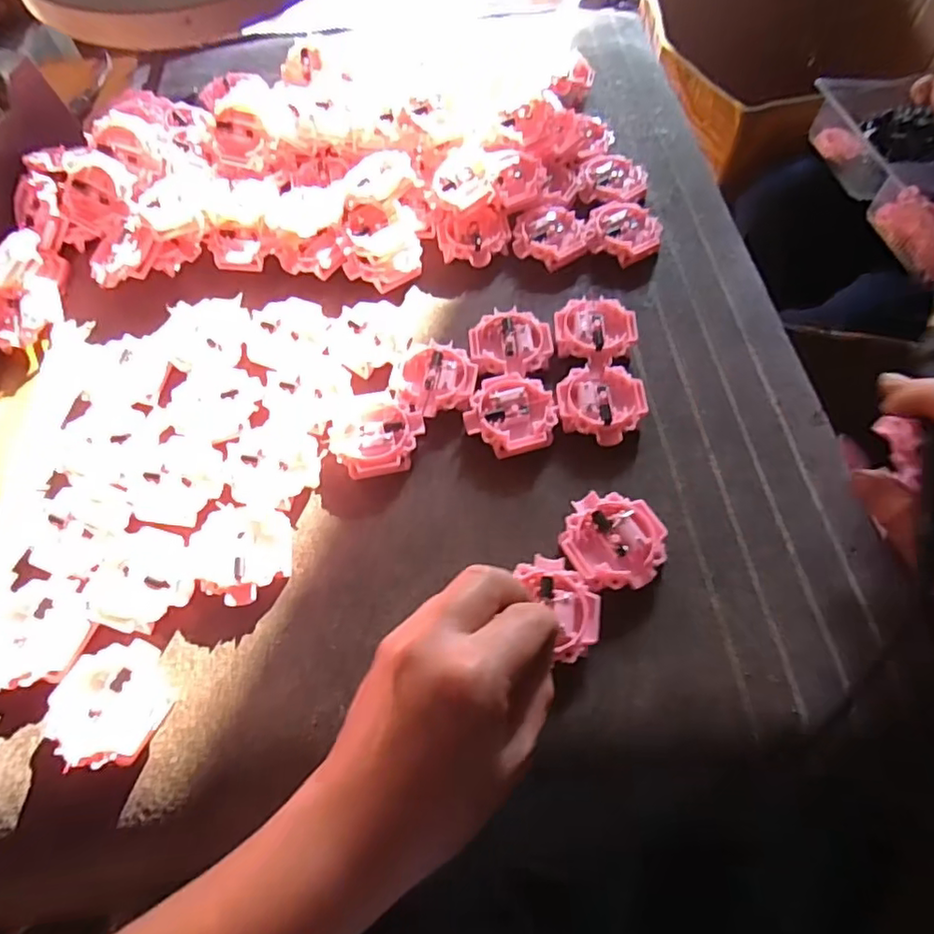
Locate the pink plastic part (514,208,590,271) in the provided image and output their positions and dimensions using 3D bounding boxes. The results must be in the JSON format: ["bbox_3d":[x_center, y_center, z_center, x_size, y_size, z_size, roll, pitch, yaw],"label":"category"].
[{"bbox_3d":[0.062,-0.167,0.436,0.052,0.015,0.051,7,62,6],"label":"pink plastic part"}]

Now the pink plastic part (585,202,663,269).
[{"bbox_3d":[0.114,-0.169,0.436,0.051,0.016,0.050,-1,61,2],"label":"pink plastic part"}]

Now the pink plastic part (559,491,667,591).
[{"bbox_3d":[0.078,0.040,0.324,0.052,0.015,0.054,-1,61,2],"label":"pink plastic part"}]

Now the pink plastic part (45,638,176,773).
[{"bbox_3d":[-0.174,0.117,0.291,0.056,0.015,0.053,-1,61,2],"label":"pink plastic part"}]

